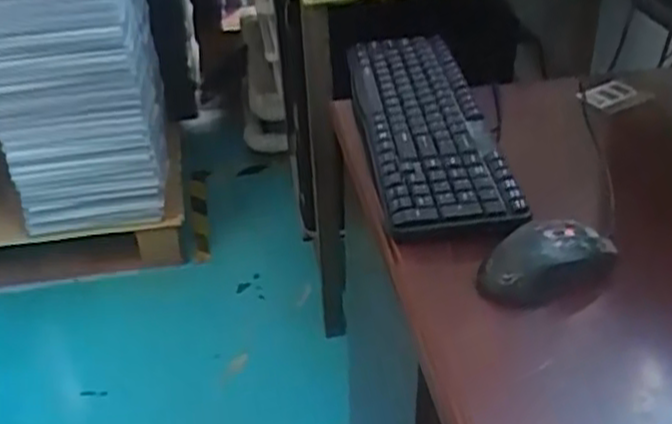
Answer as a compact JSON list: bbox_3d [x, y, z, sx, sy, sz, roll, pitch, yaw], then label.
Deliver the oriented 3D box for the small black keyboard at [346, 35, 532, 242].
[{"bbox_3d":[0.089,-0.091,0.785,0.117,0.032,0.363,-5,34,-2],"label":"small black keyboard"}]

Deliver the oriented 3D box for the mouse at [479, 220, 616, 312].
[{"bbox_3d":[0.164,0.037,0.599,0.110,0.041,0.052,-12,35,-13],"label":"mouse"}]

